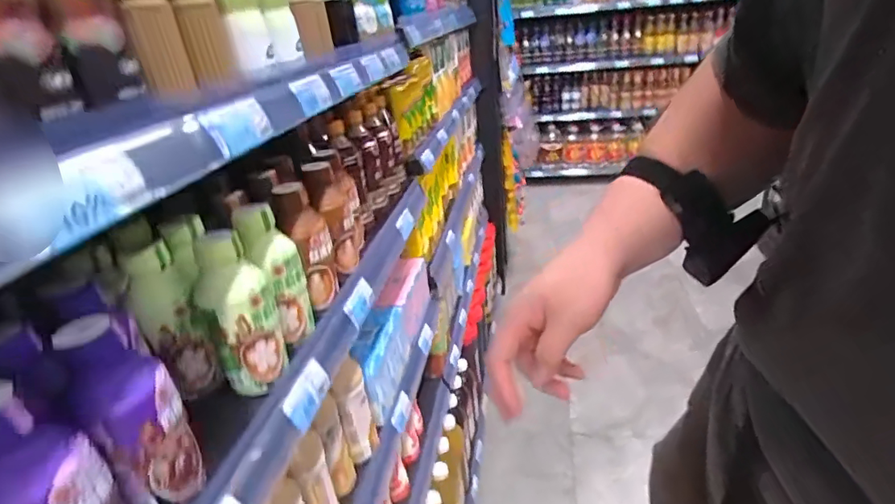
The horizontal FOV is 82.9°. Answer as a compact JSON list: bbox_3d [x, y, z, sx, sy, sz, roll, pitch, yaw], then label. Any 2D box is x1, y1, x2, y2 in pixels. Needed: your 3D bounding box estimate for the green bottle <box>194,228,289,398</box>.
[{"bbox_3d":[-0.194,0.057,0.488,0.052,0.140,0.064,-13,27,-15],"label":"green bottle"}]

